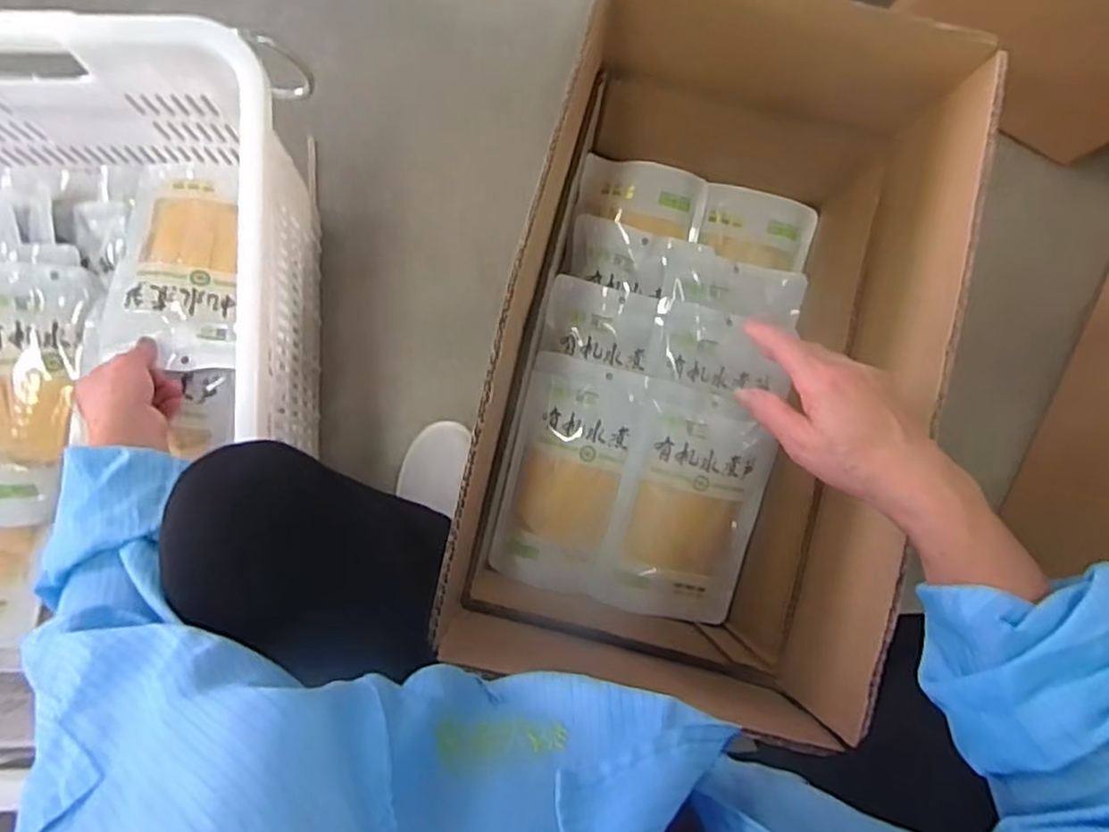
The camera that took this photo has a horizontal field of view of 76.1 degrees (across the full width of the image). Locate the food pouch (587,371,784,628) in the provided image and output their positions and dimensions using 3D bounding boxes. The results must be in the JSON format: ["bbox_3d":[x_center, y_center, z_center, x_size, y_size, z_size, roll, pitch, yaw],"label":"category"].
[{"bbox_3d":[0.146,0.099,0.780,0.159,0.063,0.249,14,86,0],"label":"food pouch"}]

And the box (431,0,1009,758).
[{"bbox_3d":[0.123,-0.044,0.664,0.310,0.306,0.557,12,86,0],"label":"box"}]

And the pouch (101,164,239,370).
[{"bbox_3d":[-0.366,-0.157,0.692,0.115,0.042,0.247,-11,65,-3],"label":"pouch"}]

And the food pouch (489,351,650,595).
[{"bbox_3d":[0.013,0.067,0.774,0.125,0.019,0.253,14,99,6],"label":"food pouch"}]

